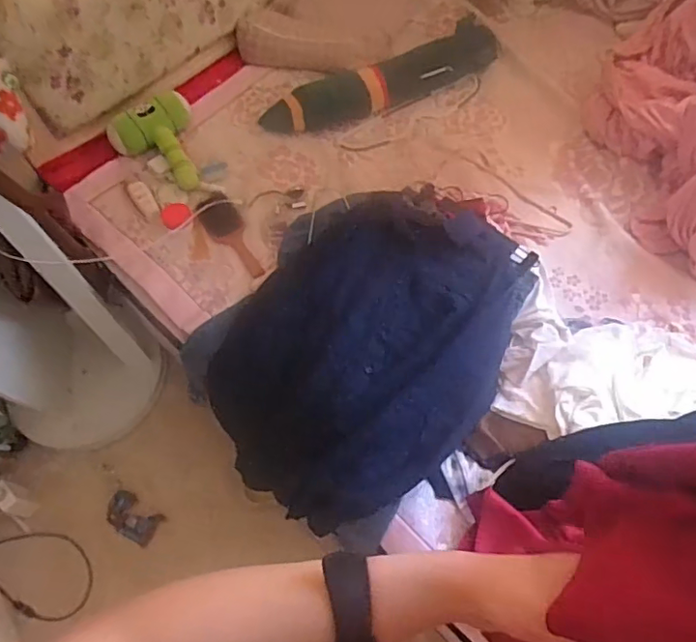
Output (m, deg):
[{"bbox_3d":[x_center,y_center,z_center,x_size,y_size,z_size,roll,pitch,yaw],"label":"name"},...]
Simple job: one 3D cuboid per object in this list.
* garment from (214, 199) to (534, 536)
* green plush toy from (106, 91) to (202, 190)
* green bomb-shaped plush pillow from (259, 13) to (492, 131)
[{"bbox_3d":[0.021,0.040,1.037,0.497,0.204,0.627,22,66,13],"label":"garment"},{"bbox_3d":[-0.408,-0.418,1.259,0.223,0.070,0.200,40,72,20],"label":"green plush toy"},{"bbox_3d":[0.083,-0.563,1.304,0.591,0.085,0.095,-21,64,-8],"label":"green bomb-shaped plush pillow"}]

